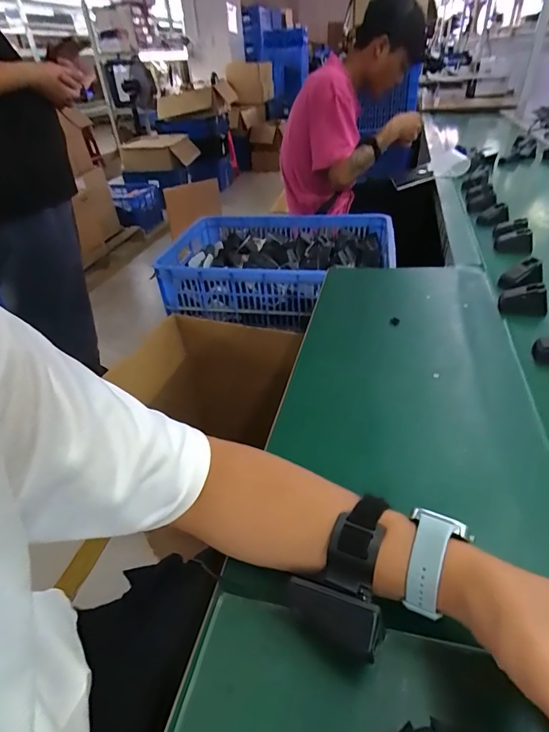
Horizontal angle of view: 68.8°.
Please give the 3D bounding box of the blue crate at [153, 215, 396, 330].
[{"bbox_3d":[-0.018,-0.274,1.112,0.630,0.150,0.443,10,39,19],"label":"blue crate"}]

